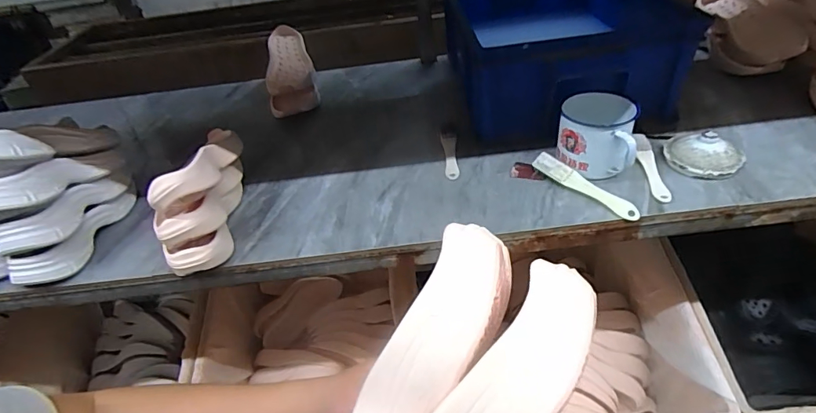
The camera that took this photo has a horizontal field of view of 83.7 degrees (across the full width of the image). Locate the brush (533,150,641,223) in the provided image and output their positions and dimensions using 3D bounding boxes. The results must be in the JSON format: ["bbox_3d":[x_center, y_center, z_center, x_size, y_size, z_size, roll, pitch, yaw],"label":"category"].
[{"bbox_3d":[0.250,-0.028,0.647,0.029,0.010,0.161,-46,58,-10],"label":"brush"}]

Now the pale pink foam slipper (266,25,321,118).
[{"bbox_3d":[-0.267,-0.293,1.016,0.111,0.091,0.306,-15,41,-9],"label":"pale pink foam slipper"}]

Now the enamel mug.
[{"bbox_3d":[0.273,-0.103,0.666,0.109,0.084,0.101,6,42,15],"label":"enamel mug"}]

